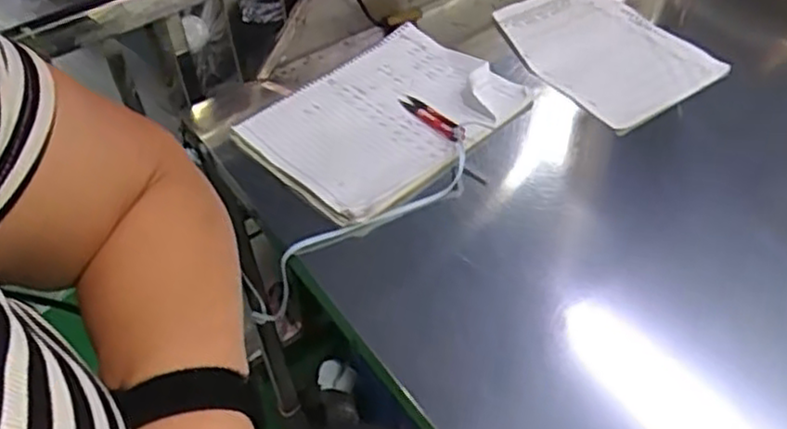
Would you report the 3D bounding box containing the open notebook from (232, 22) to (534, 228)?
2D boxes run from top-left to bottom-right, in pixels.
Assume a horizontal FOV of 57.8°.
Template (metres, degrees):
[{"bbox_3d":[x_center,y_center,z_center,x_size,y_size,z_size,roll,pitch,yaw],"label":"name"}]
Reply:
[{"bbox_3d":[-0.010,-0.109,0.794,0.270,0.020,0.213,-39,57,-23],"label":"open notebook"}]

